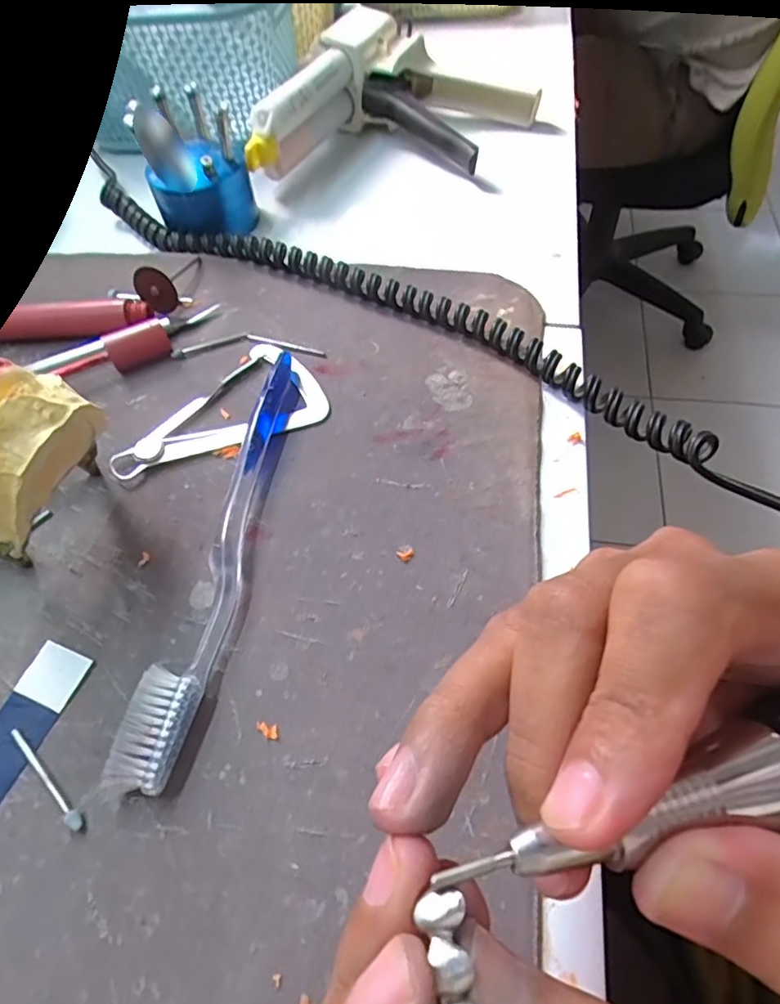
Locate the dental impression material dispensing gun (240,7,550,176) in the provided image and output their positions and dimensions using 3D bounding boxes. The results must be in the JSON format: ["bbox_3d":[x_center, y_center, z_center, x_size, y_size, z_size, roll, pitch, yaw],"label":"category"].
[{"bbox_3d":[0.006,-0.268,0.385,0.197,0.057,0.112,-6,56,-1],"label":"dental impression material dispensing gun"}]

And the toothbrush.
[{"bbox_3d":[-0.061,0.012,0.225,0.019,0.013,0.185,8,57,8],"label":"toothbrush"}]

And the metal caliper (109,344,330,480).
[{"bbox_3d":[-0.072,-0.034,0.262,0.057,0.005,0.097,33,64,22],"label":"metal caliper"}]

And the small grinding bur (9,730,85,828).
[{"bbox_3d":[-0.110,0.088,0.182,0.042,0.004,0.004,35,64,23],"label":"small grinding bur"}]

